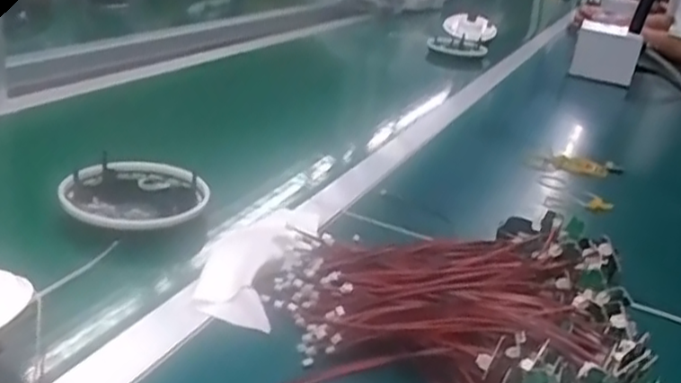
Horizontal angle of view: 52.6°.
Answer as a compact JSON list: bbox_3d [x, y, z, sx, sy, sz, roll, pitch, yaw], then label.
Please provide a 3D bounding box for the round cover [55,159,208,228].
[{"bbox_3d":[-0.192,0.002,0.651,0.111,0.033,0.125,17,25,17],"label":"round cover"}]

